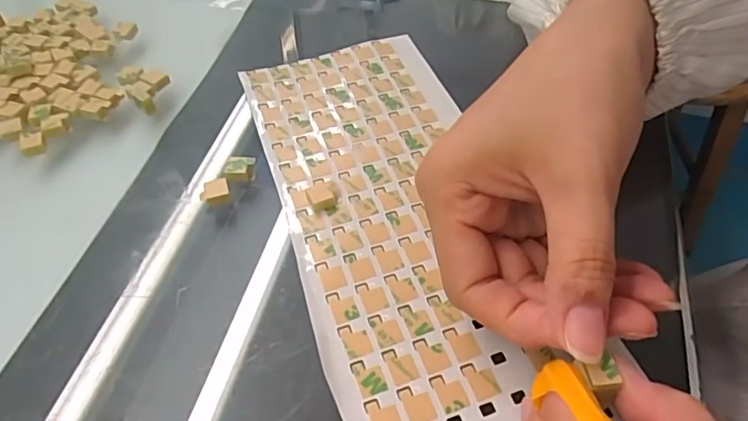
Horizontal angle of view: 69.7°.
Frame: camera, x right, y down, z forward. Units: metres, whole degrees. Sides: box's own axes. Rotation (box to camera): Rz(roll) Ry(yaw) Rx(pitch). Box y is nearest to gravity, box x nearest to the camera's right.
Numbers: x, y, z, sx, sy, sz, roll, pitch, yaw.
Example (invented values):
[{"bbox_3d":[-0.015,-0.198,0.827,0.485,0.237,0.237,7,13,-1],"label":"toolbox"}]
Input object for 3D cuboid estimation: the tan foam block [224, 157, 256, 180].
[{"bbox_3d":[-0.061,-0.019,0.243,0.012,0.005,0.011,2,52,3],"label":"tan foam block"}]

